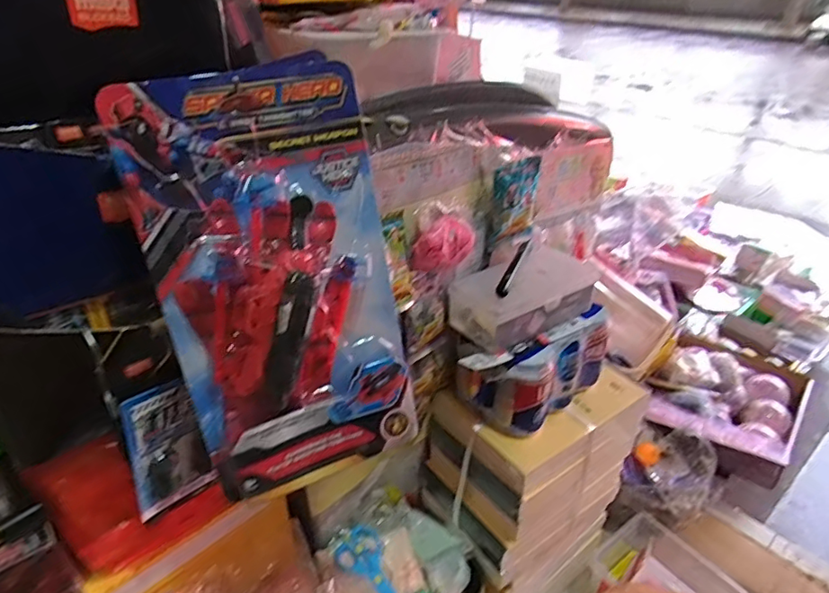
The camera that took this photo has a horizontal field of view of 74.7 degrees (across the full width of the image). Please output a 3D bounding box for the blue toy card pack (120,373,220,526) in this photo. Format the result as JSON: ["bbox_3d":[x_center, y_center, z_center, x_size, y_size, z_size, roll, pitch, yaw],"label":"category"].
[{"bbox_3d":[-0.205,0.126,0.449,0.062,0.116,0.009,-27,42,-37],"label":"blue toy card pack"}]

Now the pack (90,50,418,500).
[{"bbox_3d":[-0.090,-0.009,0.396,0.172,0.300,0.063,-19,15,-23],"label":"pack"}]

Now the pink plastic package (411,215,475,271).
[{"bbox_3d":[0.034,-0.058,0.603,0.075,0.051,0.020,-21,38,-31],"label":"pink plastic package"}]

